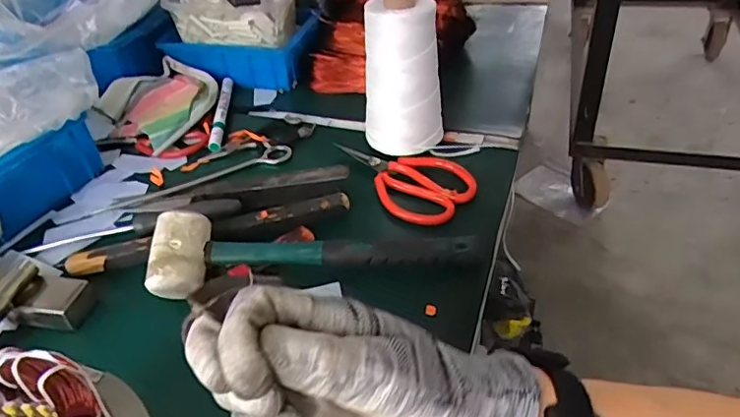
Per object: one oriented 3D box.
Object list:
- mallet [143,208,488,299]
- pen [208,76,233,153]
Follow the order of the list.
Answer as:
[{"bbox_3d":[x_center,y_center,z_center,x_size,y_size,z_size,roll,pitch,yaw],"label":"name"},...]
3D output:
[{"bbox_3d":[-0.045,0.040,0.483,0.287,0.047,0.064,0,42,-4],"label":"mallet"},{"bbox_3d":[-0.185,-0.119,0.687,0.016,0.016,0.130,-6,49,2],"label":"pen"}]

